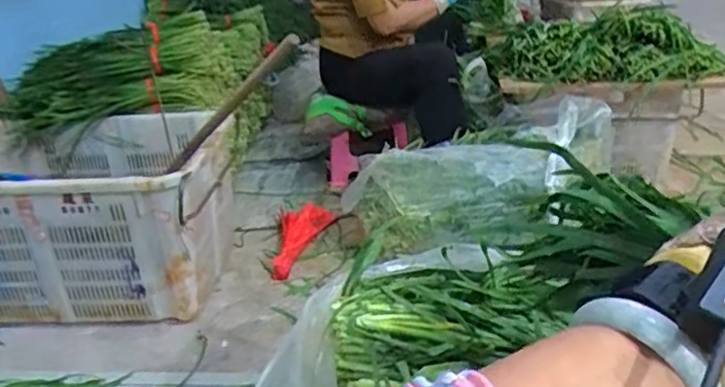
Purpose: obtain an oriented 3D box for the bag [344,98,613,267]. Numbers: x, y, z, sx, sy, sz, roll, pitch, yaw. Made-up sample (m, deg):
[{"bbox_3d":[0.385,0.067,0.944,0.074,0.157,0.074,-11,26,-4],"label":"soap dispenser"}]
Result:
[{"bbox_3d":[0.252,-0.034,1.331,0.580,0.227,0.191,-17,24,3],"label":"bag"}]

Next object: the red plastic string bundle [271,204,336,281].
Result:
[{"bbox_3d":[-0.167,0.112,1.578,0.138,0.066,0.282,0,23,8],"label":"red plastic string bundle"}]

